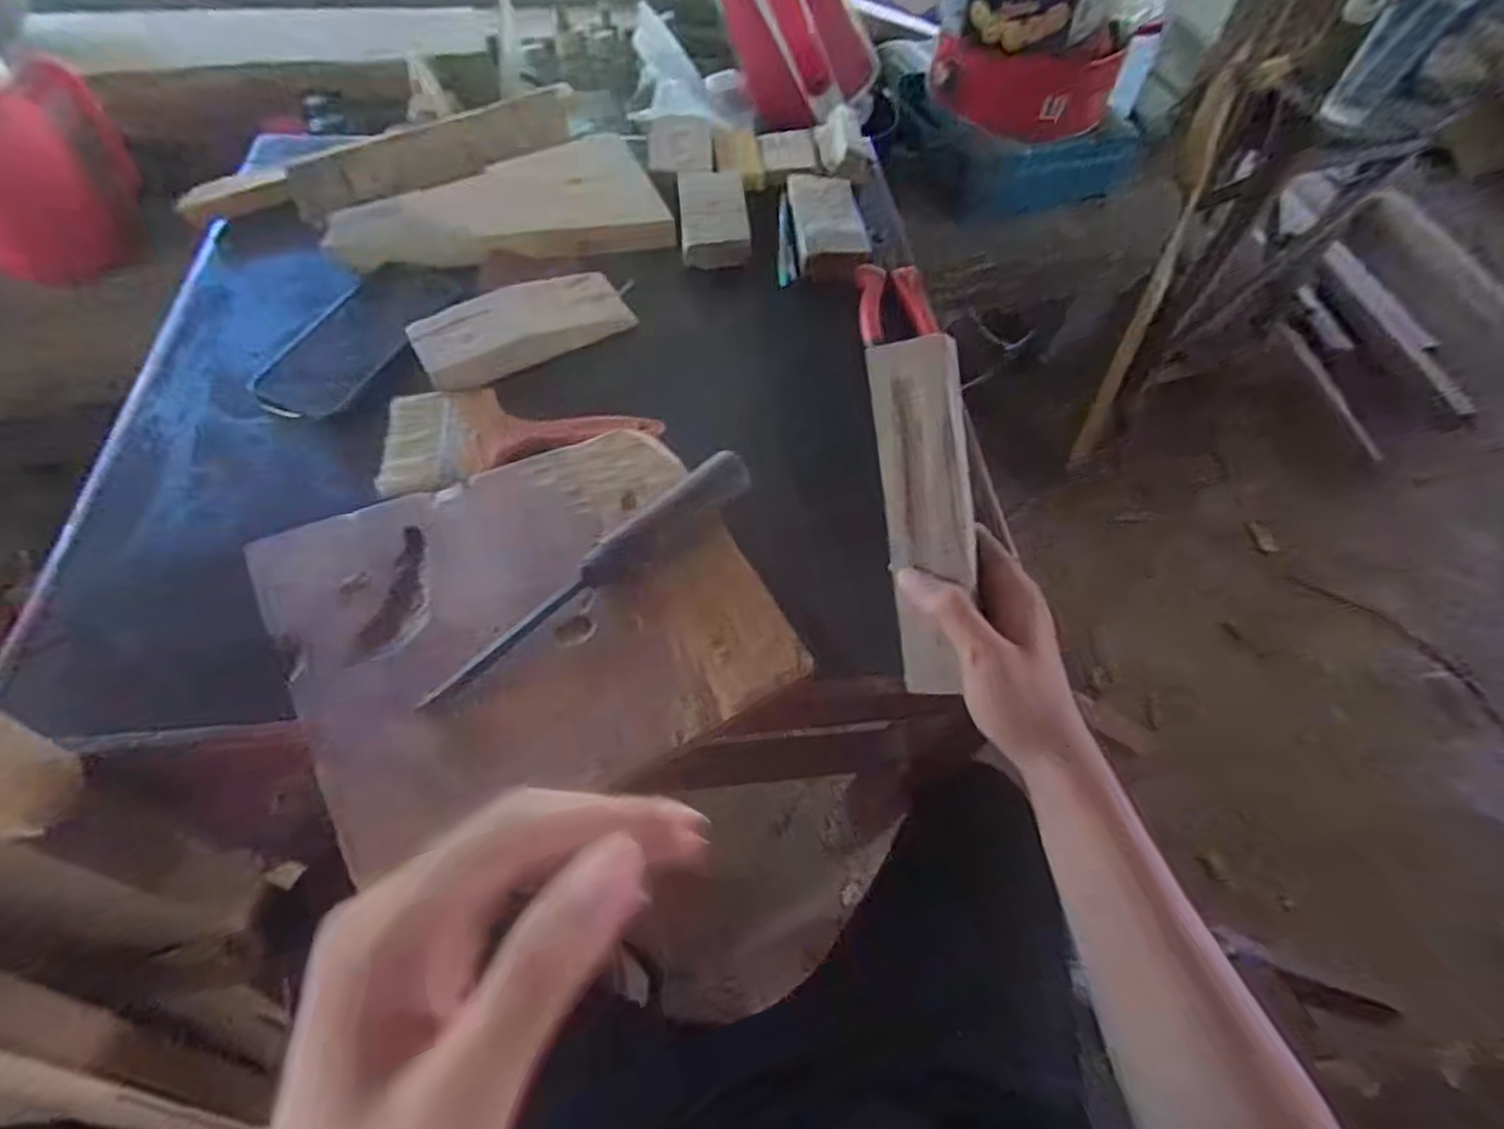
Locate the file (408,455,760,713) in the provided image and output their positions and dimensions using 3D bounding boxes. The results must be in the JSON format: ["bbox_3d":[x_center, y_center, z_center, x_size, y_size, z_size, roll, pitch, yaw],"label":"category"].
[{"bbox_3d":[-0.092,0.001,0.392,0.221,0.032,0.027,-35,67,-22],"label":"file"}]

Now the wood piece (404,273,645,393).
[{"bbox_3d":[-0.175,-0.187,0.512,0.160,0.029,0.060,-30,66,-20],"label":"wood piece"}]

